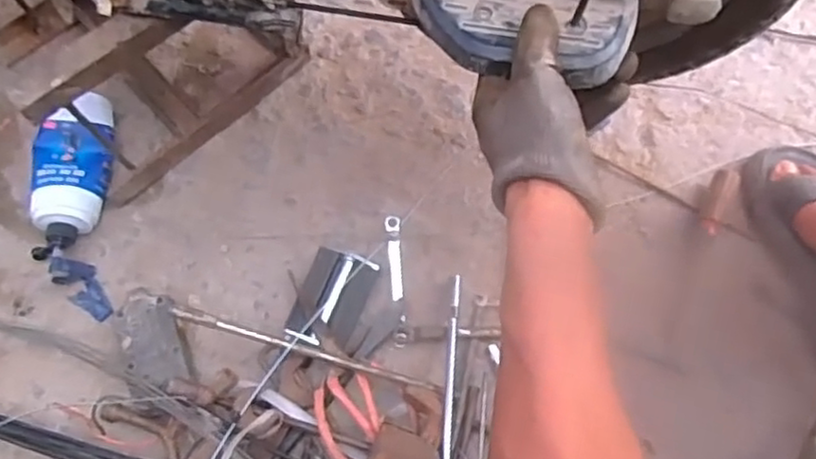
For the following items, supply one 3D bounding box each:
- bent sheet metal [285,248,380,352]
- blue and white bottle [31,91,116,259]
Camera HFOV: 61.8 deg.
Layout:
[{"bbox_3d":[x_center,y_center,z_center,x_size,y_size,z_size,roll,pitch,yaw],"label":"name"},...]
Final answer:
[{"bbox_3d":[-0.078,0.073,0.709,0.065,0.030,0.101,17,66,7],"label":"bent sheet metal"},{"bbox_3d":[-0.366,-0.066,0.754,0.074,0.060,0.188,-4,65,-2],"label":"blue and white bottle"}]

